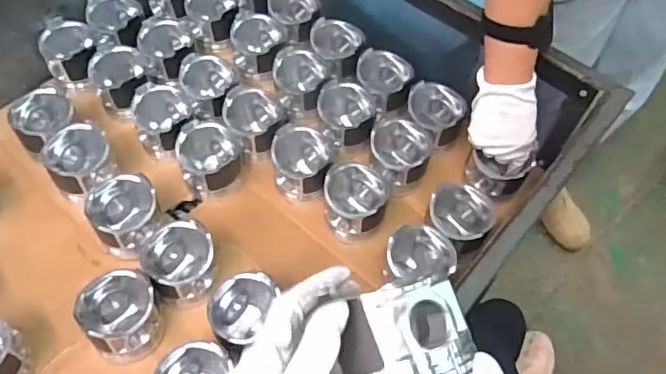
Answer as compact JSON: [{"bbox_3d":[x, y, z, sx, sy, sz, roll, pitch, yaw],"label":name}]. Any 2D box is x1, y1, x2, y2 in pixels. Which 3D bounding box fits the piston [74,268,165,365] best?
[{"bbox_3d":[-0.244,0.148,0.660,0.082,0.079,0.087,1,59,-2],"label":"piston"}]

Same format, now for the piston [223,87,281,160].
[{"bbox_3d":[-0.113,-0.085,0.821,0.075,0.092,0.082,1,59,-2],"label":"piston"}]

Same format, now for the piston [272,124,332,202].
[{"bbox_3d":[-0.044,-0.029,0.790,0.081,0.078,0.092,7,59,1],"label":"piston"}]

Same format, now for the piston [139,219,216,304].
[{"bbox_3d":[-0.187,0.095,0.702,0.081,0.088,0.085,1,59,-2],"label":"piston"}]

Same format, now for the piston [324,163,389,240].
[{"bbox_3d":[0.031,0.017,0.758,0.082,0.085,0.085,1,59,-2],"label":"piston"}]

